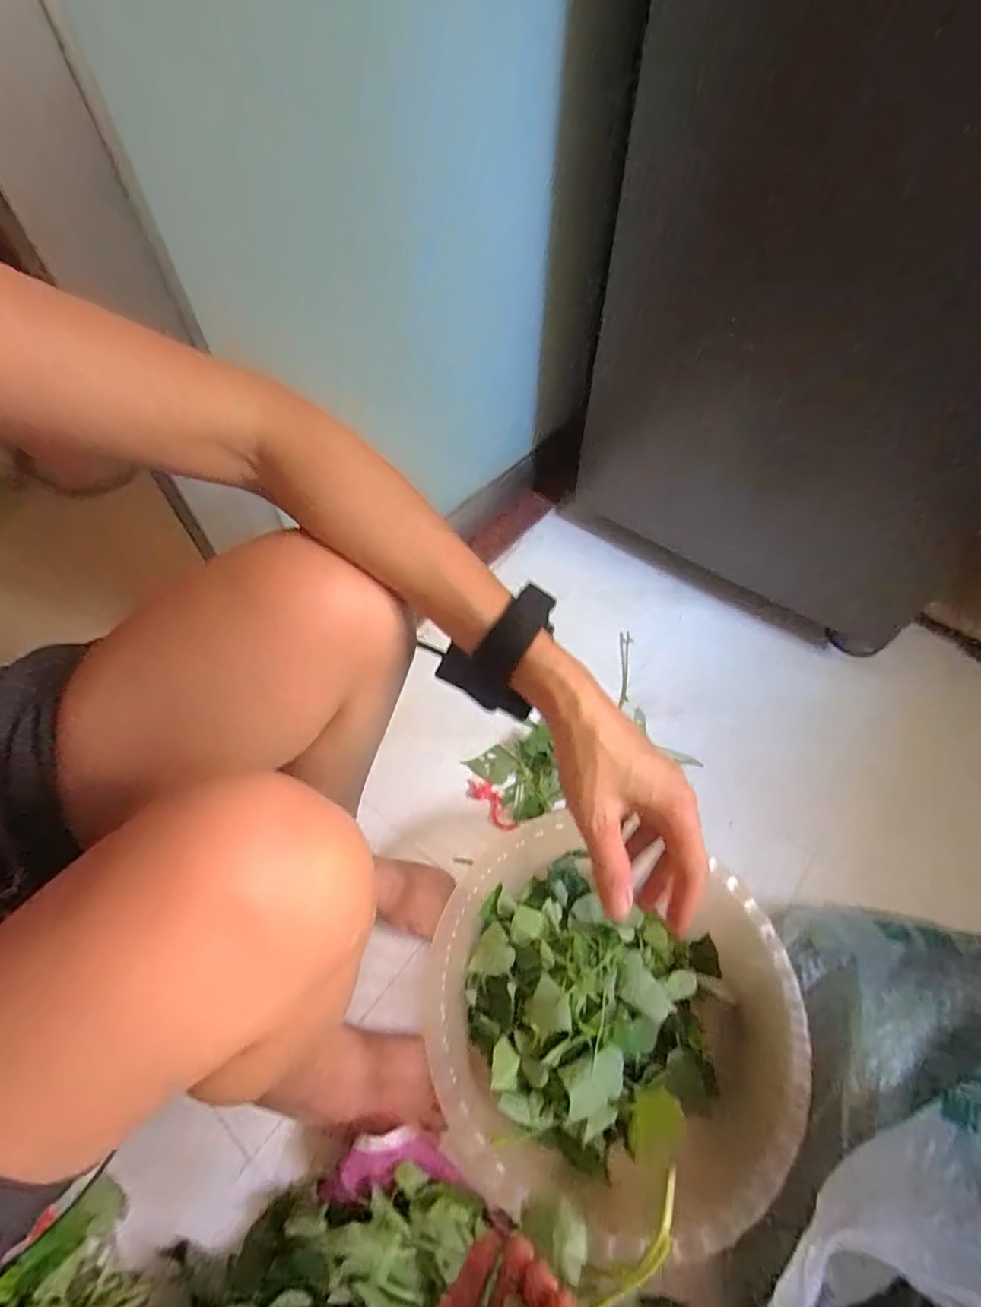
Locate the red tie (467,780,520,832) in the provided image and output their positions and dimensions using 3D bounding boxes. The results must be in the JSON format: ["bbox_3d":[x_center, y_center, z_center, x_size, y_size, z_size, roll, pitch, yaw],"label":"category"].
[{"bbox_3d":[0.003,0.190,0.679,0.029,0.006,0.083,-38,63,-22],"label":"red tie"}]

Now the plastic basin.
[{"bbox_3d":[0.112,0.329,0.514,0.318,0.104,0.273,9,56,7],"label":"plastic basin"}]

